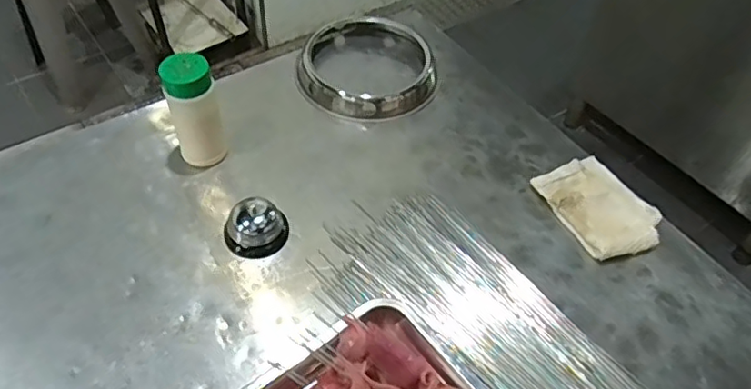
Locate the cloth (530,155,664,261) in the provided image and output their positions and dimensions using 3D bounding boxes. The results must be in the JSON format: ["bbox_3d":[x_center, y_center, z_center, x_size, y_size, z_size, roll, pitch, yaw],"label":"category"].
[{"bbox_3d":[0.312,0.015,0.823,0.124,0.024,0.153,-19,54,-18],"label":"cloth"}]

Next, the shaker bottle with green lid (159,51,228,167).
[{"bbox_3d":[-0.237,-0.103,0.790,0.063,0.154,0.061,-17,54,-17],"label":"shaker bottle with green lid"}]

